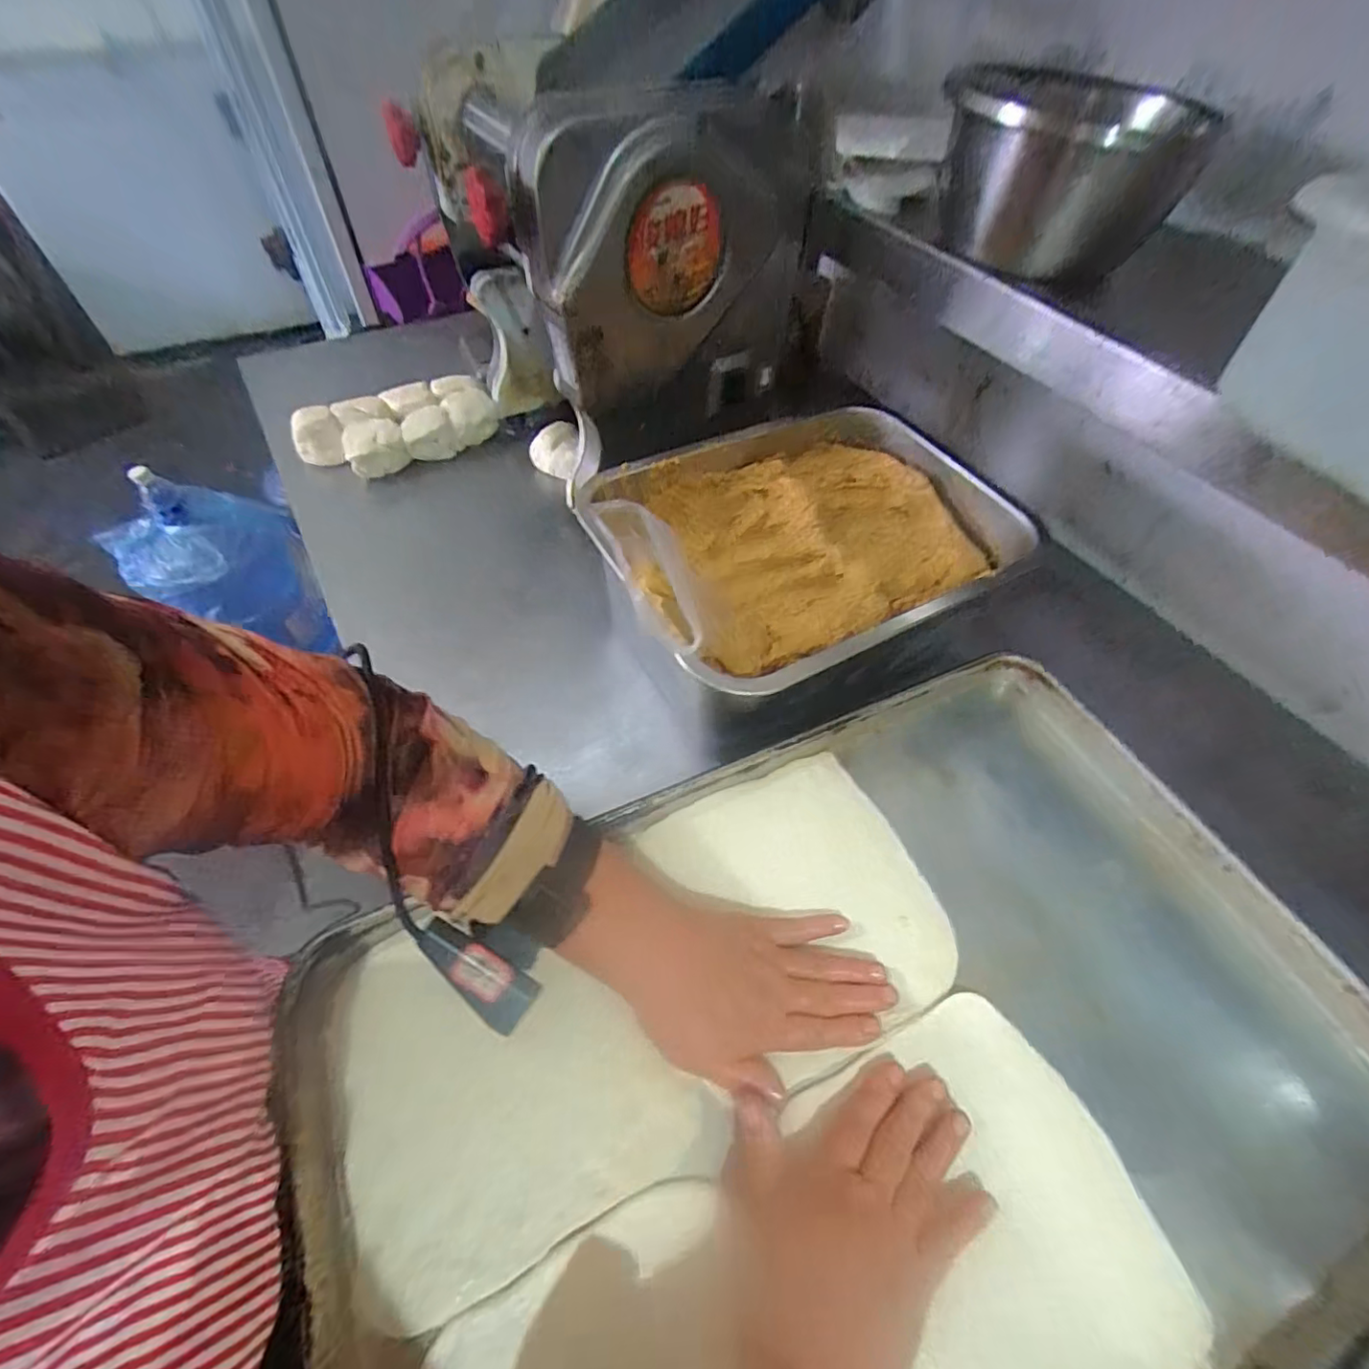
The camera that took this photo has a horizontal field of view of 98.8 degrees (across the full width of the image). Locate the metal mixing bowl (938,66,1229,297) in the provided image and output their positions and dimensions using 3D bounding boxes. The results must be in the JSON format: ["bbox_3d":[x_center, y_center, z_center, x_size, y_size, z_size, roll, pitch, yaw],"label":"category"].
[{"bbox_3d":[0.278,-0.390,0.448,0.146,0.112,0.146,2,55,-2],"label":"metal mixing bowl"}]

